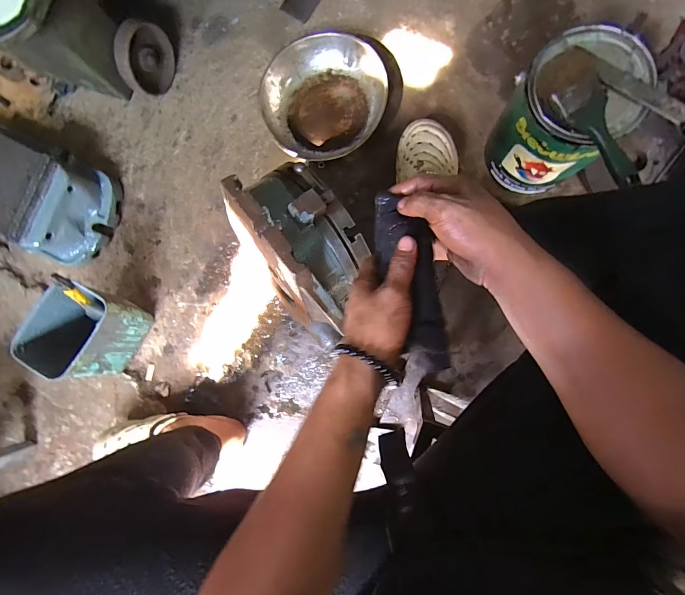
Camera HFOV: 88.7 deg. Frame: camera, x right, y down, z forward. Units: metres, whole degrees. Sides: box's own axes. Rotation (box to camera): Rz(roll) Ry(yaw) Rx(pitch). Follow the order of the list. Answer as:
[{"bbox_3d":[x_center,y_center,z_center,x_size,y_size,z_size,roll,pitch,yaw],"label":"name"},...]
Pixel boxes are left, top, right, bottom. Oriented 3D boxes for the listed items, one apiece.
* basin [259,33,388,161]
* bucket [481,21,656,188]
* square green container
[{"bbox_3d":[-0.032,-0.389,0.704,0.248,0.059,0.239,-13,85,7],"label":"basin"},{"bbox_3d":[0.344,-0.281,0.551,0.164,0.216,0.153,0,87,8],"label":"bucket"},{"bbox_3d":[-0.477,0.060,0.675,0.131,0.170,0.152,32,89,8],"label":"square green container"}]

